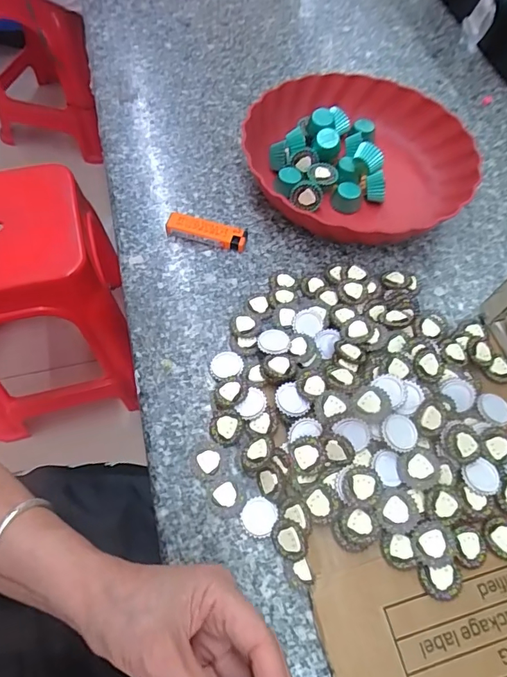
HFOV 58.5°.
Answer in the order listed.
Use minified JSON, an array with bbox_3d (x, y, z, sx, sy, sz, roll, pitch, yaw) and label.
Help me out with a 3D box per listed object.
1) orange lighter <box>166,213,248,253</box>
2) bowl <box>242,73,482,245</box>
[{"bbox_3d":[-0.046,-0.105,0.452,0.080,0.014,0.021,14,60,4],"label":"orange lighter"},{"bbox_3d":[0.112,-0.191,0.488,0.236,0.051,0.228,2,60,-3],"label":"bowl"}]

